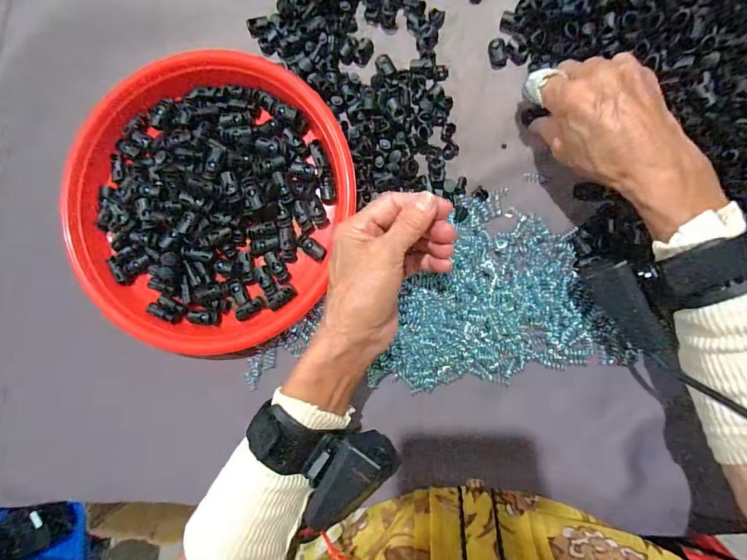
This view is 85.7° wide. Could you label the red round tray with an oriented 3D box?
[{"bbox_3d":[-0.146,-0.072,0.351,0.237,0.028,0.247,0,88,6],"label":"red round tray"}]

